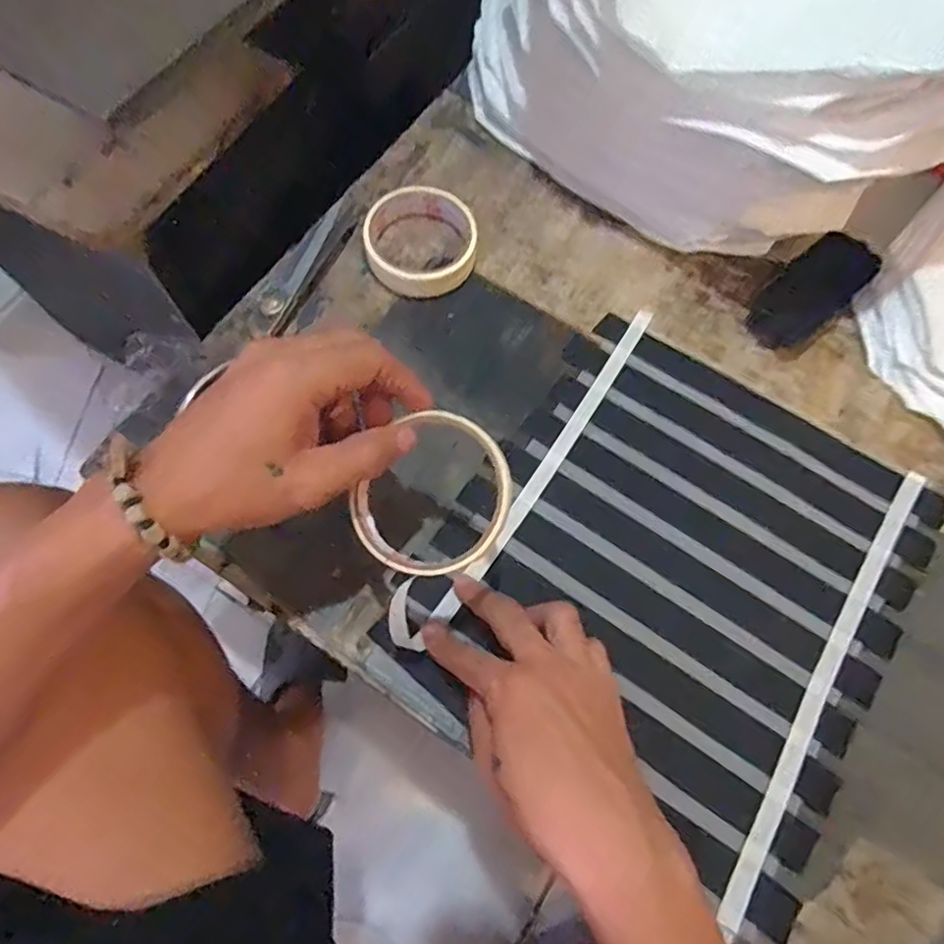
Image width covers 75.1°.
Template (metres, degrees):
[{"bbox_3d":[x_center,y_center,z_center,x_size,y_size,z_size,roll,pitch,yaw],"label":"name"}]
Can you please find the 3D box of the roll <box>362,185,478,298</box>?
[{"bbox_3d":[-0.042,-0.184,0.494,0.087,0.033,0.087,0,69,-1],"label":"roll"}]

